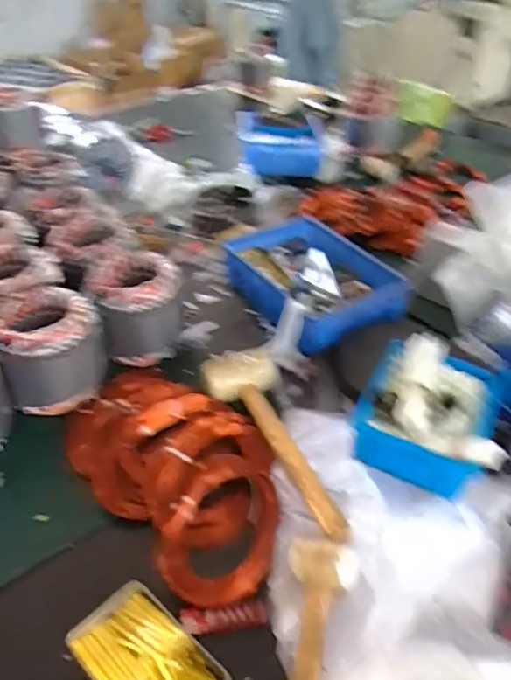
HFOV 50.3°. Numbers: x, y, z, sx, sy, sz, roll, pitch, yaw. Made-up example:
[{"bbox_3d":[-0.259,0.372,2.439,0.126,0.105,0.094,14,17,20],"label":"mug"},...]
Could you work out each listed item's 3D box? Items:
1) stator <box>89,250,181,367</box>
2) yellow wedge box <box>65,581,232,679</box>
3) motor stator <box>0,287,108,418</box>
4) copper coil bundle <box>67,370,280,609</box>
[{"bbox_3d":[-0.179,-0.047,0.860,0.124,0.149,0.124,-11,36,-13],"label":"stator"},{"bbox_3d":[-0.092,0.299,0.491,0.136,0.060,0.084,26,43,34],"label":"yellow wedge box"},{"bbox_3d":[-0.292,0.004,0.777,0.141,0.142,0.144,-13,36,-16],"label":"motor stator"},{"bbox_3d":[-0.101,0.151,0.696,0.200,0.072,0.368,-28,42,-32],"label":"copper coil bundle"}]

